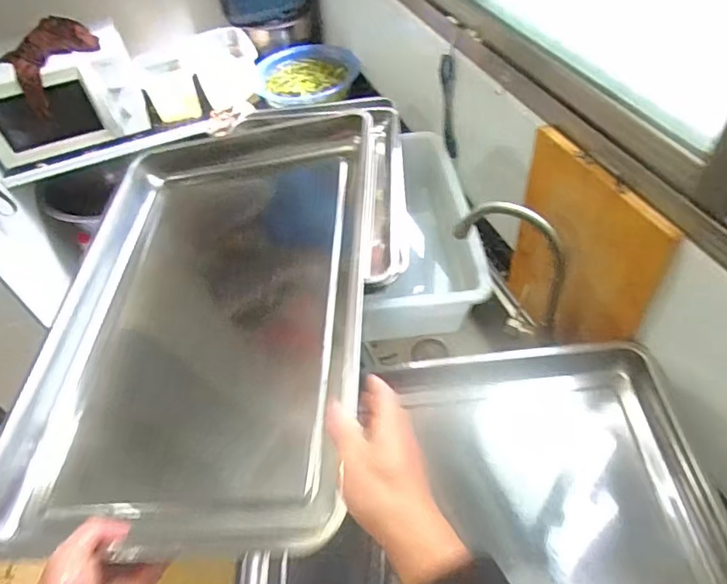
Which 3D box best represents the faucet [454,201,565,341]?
[{"bbox_3d":[0.251,-0.049,0.875,0.189,0.278,0.060,25,57,25],"label":"faucet"}]

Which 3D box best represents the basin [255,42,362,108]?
[{"bbox_3d":[-0.153,-0.591,1.434,0.277,0.079,0.225,-5,49,3],"label":"basin"}]

